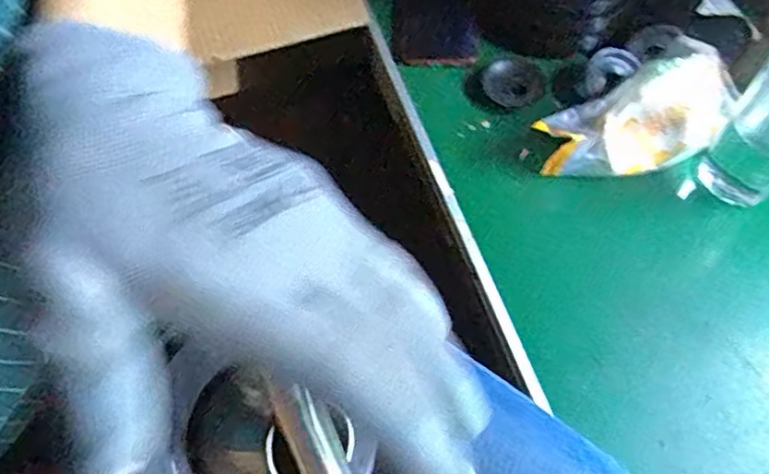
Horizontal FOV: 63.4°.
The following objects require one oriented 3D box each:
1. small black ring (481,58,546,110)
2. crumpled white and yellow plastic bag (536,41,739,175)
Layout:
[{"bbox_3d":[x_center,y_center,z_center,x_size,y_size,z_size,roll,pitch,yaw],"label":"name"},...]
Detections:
[{"bbox_3d":[0.129,-0.153,0.607,0.057,0.018,0.057,0,61,0],"label":"small black ring"},{"bbox_3d":[0.231,-0.109,0.565,0.192,0.067,0.108,-35,66,-17],"label":"crumpled white and yellow plastic bag"}]

